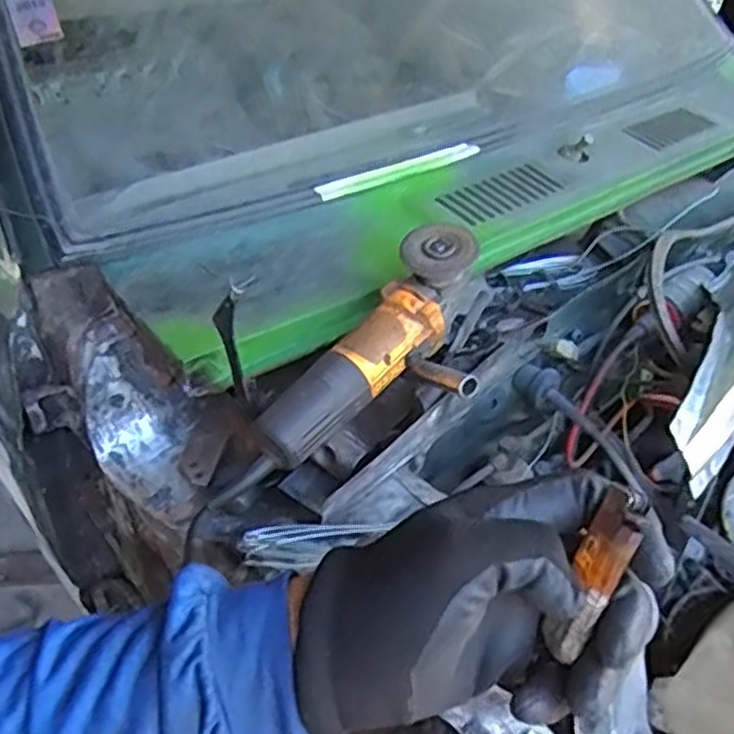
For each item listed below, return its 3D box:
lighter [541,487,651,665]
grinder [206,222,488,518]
[{"bbox_3d":[0.096,0.086,0.321,0.020,0.076,0.014,27,12,24],"label":"lighter"},{"bbox_3d":[0.011,0.016,0.689,0.128,0.070,0.336,32,69,29],"label":"grinder"}]

